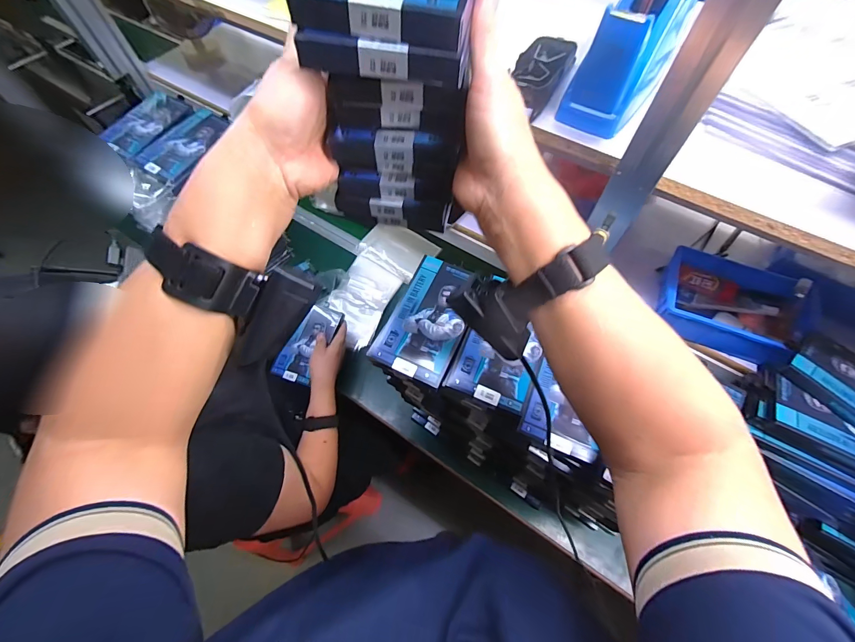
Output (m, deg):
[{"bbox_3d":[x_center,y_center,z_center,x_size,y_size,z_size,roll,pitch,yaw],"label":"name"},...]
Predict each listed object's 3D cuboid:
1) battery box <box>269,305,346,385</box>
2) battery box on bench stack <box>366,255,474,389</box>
[{"bbox_3d":[-0.246,0.044,0.754,0.086,0.018,0.165,19,73,17],"label":"battery box"},{"bbox_3d":[0.005,-0.005,0.477,0.096,0.019,0.161,24,65,13],"label":"battery box on bench stack"}]

